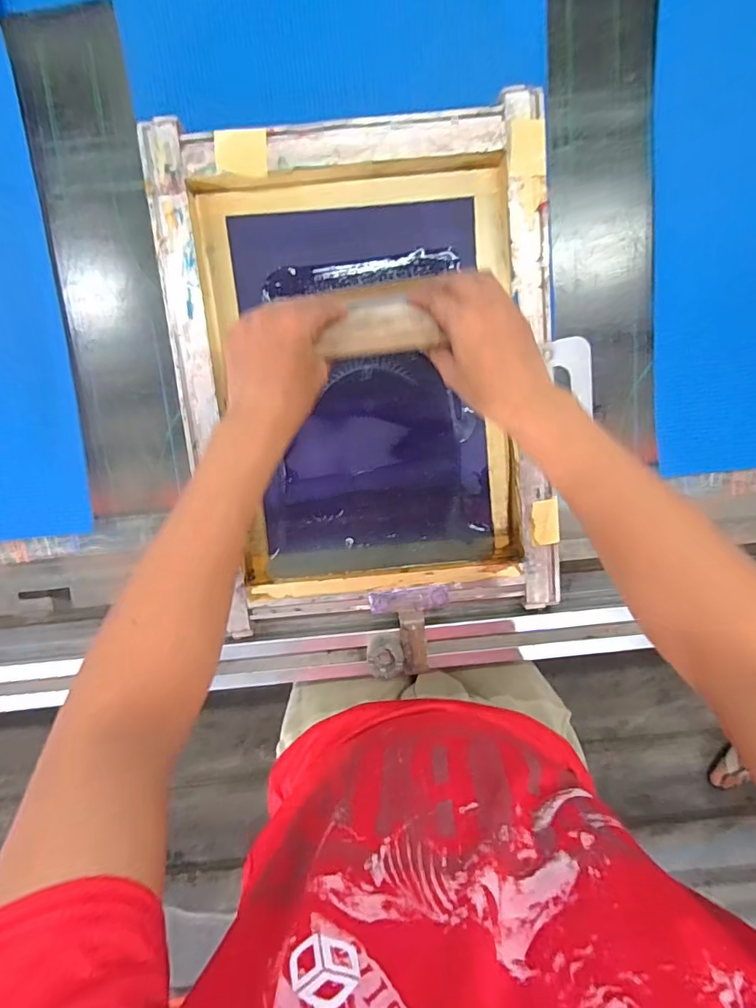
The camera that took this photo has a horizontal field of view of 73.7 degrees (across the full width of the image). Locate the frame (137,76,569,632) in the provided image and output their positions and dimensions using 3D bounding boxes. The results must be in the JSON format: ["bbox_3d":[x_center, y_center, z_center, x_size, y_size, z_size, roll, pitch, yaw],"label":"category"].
[{"bbox_3d":[-0.011,-0.121,0.518,0.366,0.040,0.475,-6,101,-1],"label":"frame"}]

